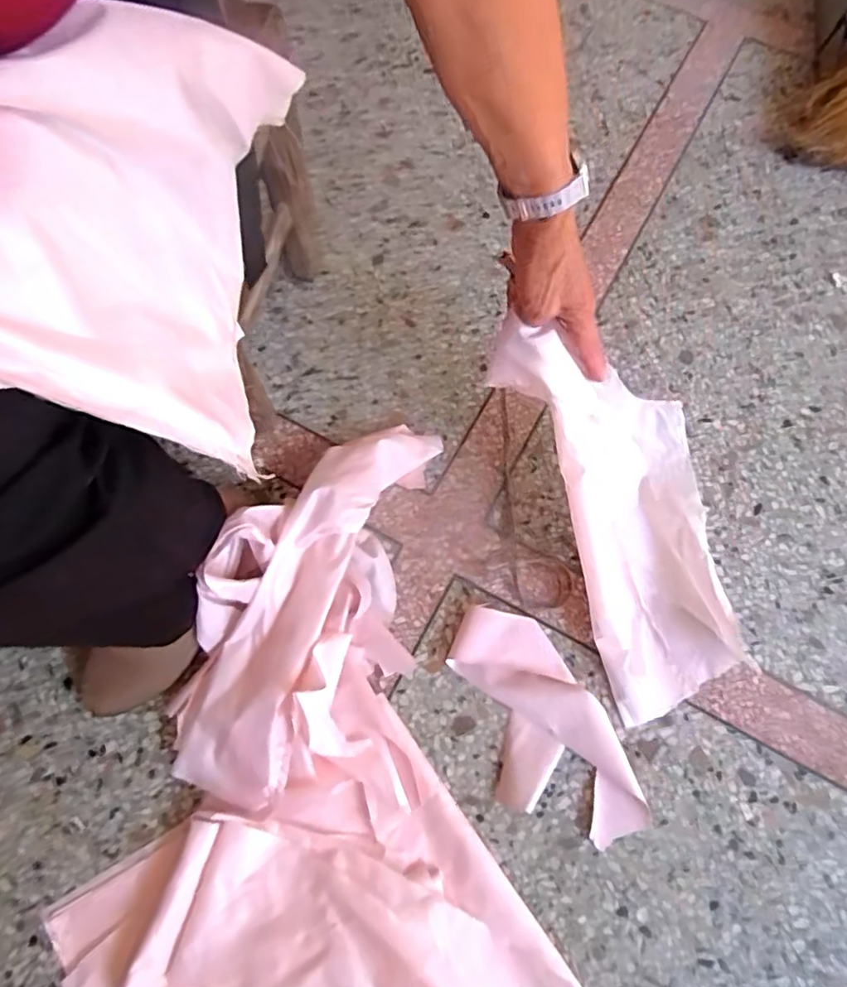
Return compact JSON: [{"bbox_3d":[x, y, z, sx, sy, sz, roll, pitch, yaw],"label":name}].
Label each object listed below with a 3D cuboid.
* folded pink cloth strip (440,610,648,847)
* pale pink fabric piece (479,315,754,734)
[{"bbox_3d":[0.116,0.233,0.602,0.122,0.015,0.245,-27,73,-10],"label":"folded pink cloth strip"},{"bbox_3d":[0.207,0.011,0.606,0.182,0.070,0.401,-27,101,-10],"label":"pale pink fabric piece"}]

